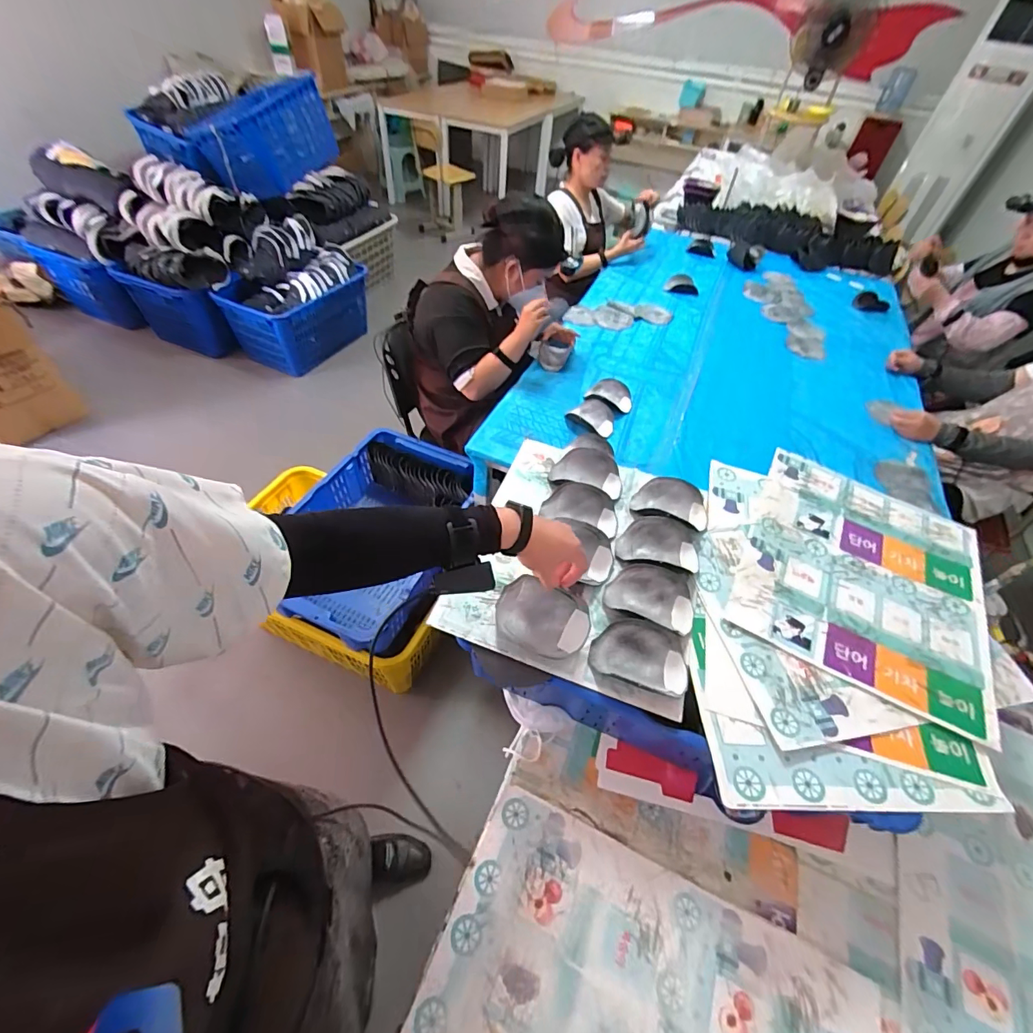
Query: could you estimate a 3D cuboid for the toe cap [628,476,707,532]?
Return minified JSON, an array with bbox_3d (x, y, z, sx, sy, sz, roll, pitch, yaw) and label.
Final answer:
[{"bbox_3d":[0.296,-0.024,0.898,0.144,0.046,0.095,19,51,10],"label":"toe cap"}]

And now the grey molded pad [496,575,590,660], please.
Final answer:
[{"bbox_3d":[0.035,0.152,0.698,0.141,0.052,0.091,19,51,10],"label":"grey molded pad"}]

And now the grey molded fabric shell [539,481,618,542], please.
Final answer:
[{"bbox_3d":[0.119,-0.012,0.868,0.142,0.041,0.092,9,50,2],"label":"grey molded fabric shell"}]

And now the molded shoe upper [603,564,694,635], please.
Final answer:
[{"bbox_3d":[0.217,0.125,0.748,0.141,0.042,0.091,15,51,7],"label":"molded shoe upper"}]

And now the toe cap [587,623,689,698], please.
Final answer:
[{"bbox_3d":[0.185,0.207,0.689,0.140,0.035,0.094,24,52,14],"label":"toe cap"}]

